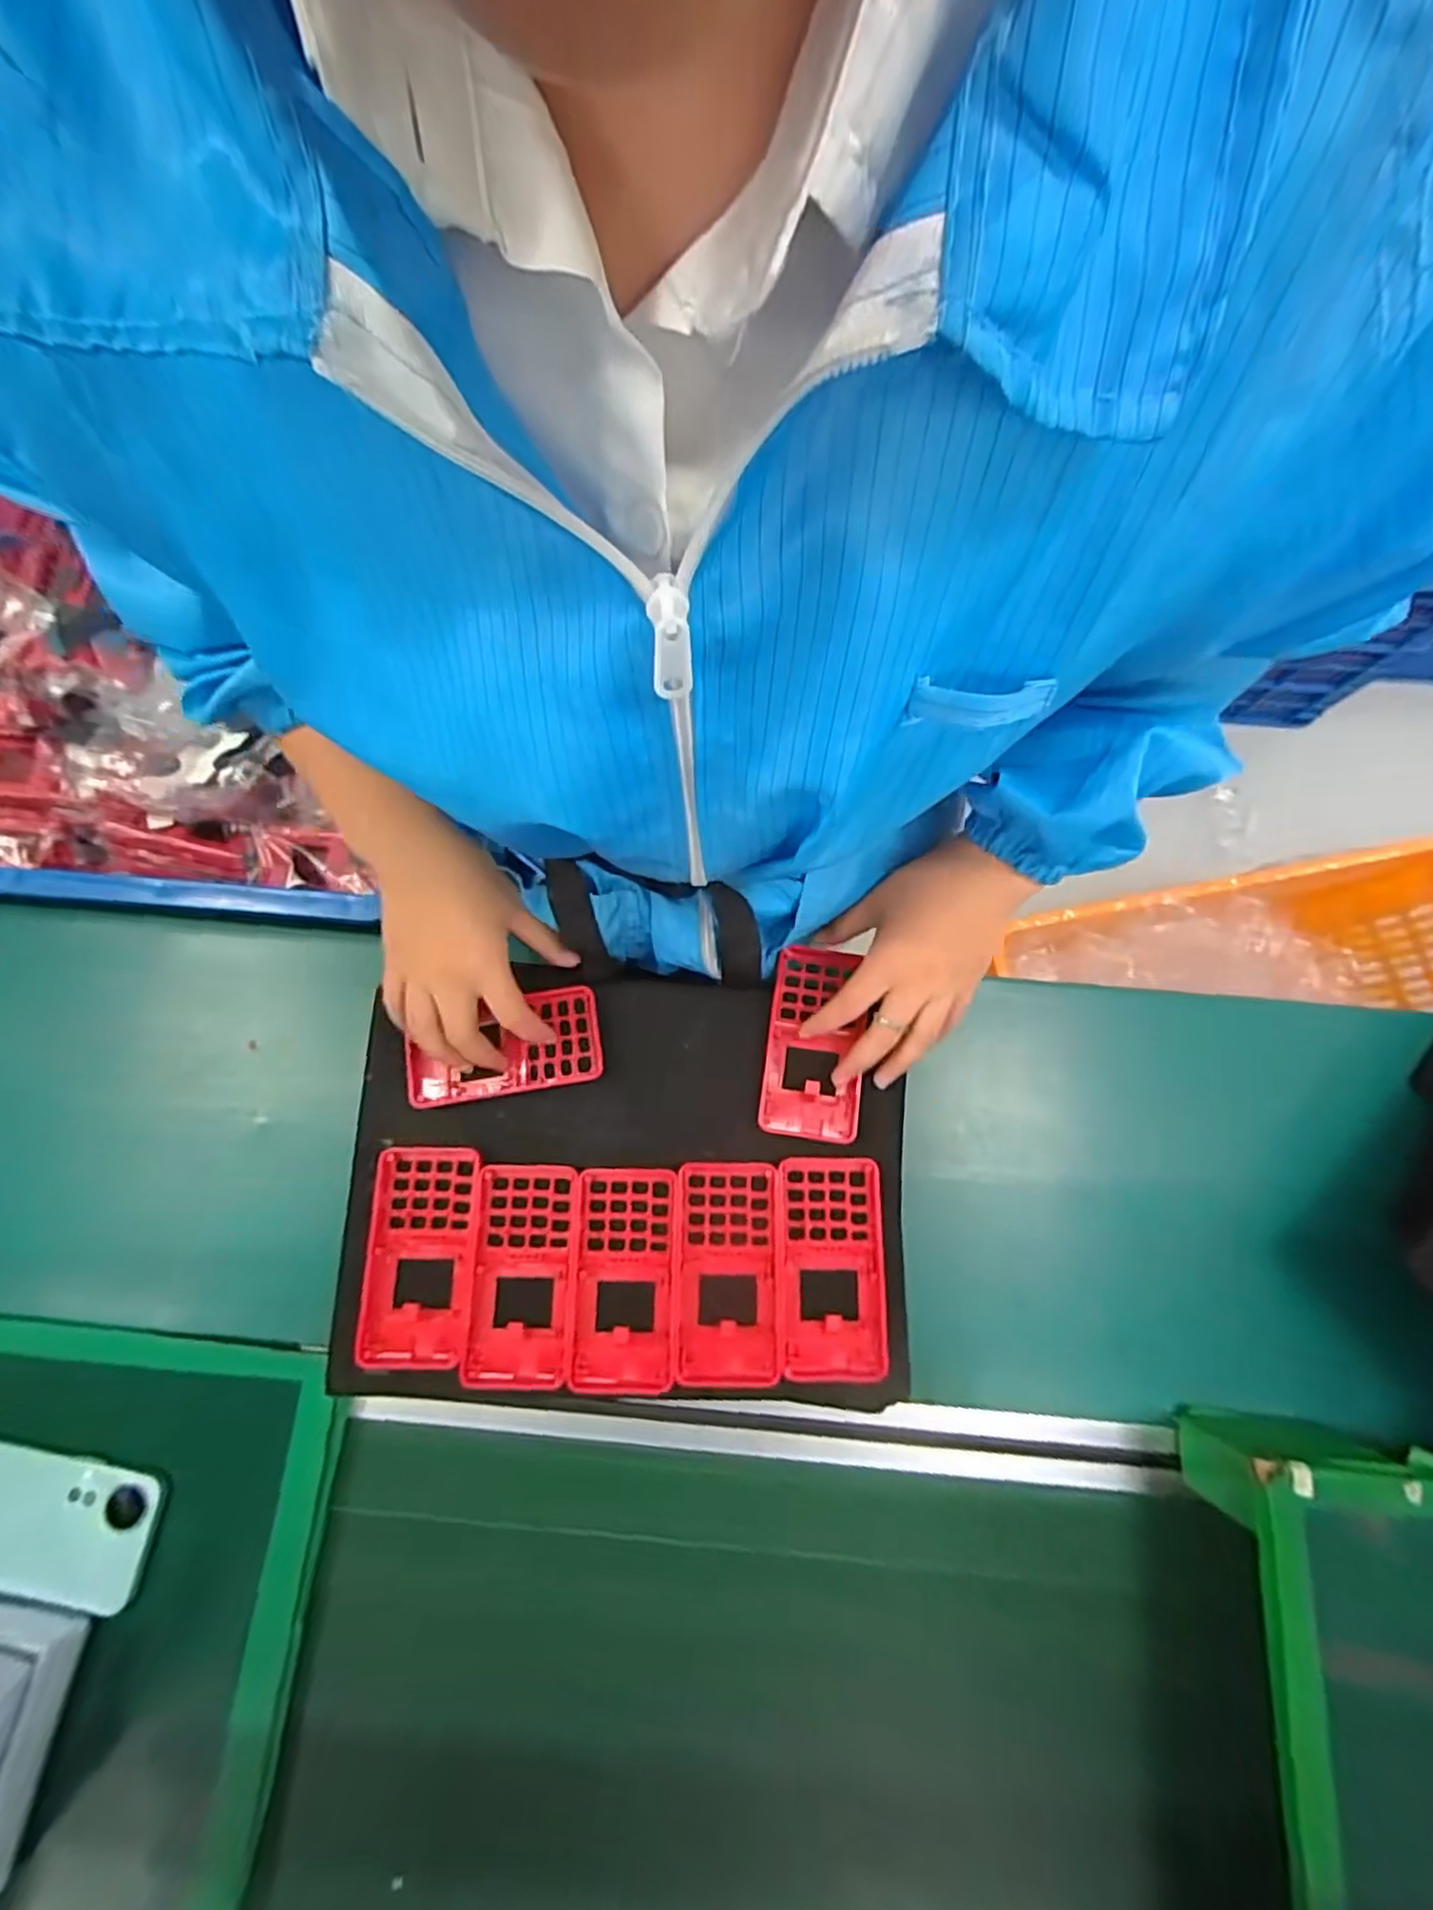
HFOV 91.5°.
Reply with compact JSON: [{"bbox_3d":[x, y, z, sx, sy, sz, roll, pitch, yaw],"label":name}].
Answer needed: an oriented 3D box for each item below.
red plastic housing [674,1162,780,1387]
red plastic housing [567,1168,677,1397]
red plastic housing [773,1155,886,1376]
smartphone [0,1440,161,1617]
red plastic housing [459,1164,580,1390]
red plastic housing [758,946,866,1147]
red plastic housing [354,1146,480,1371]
[{"bbox_3d":[0.006,0.191,0.424,0.061,0.012,0.123,0,76,1],"label":"red plastic housing"},{"bbox_3d":[-0.056,0.195,0.423,0.061,0.015,0.125,0,76,1],"label":"red plastic housing"},{"bbox_3d":[0.069,0.189,0.425,0.063,0.010,0.126,1,76,1],"label":"red plastic housing"},{"bbox_3d":[-0.433,0.351,0.435,0.157,0.015,0.069,12,61,0],"label":"smartphone"},{"bbox_3d":[-0.118,0.193,0.425,0.062,0.014,0.124,0,76,1],"label":"red plastic housing"},{"bbox_3d":[0.061,0.055,0.454,0.061,0.018,0.123,3,75,1],"label":"red plastic housing"},{"bbox_3d":[-0.180,0.183,0.427,0.063,0.015,0.126,1,76,1],"label":"red plastic housing"}]

